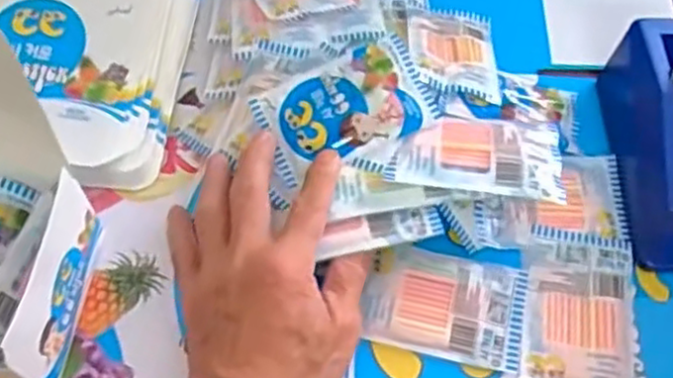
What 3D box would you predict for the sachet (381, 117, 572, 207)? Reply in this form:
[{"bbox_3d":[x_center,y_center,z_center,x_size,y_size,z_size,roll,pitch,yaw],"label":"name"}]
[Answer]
[{"bbox_3d":[0.084,-0.021,0.425,0.098,0.014,0.055,9,62,2],"label":"sachet"}]

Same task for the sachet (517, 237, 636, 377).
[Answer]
[{"bbox_3d":[0.144,0.077,0.425,0.065,0.007,0.097,9,62,2],"label":"sachet"}]

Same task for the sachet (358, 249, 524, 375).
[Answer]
[{"bbox_3d":[0.066,0.069,0.424,0.091,0.006,0.062,13,62,4],"label":"sachet"}]

